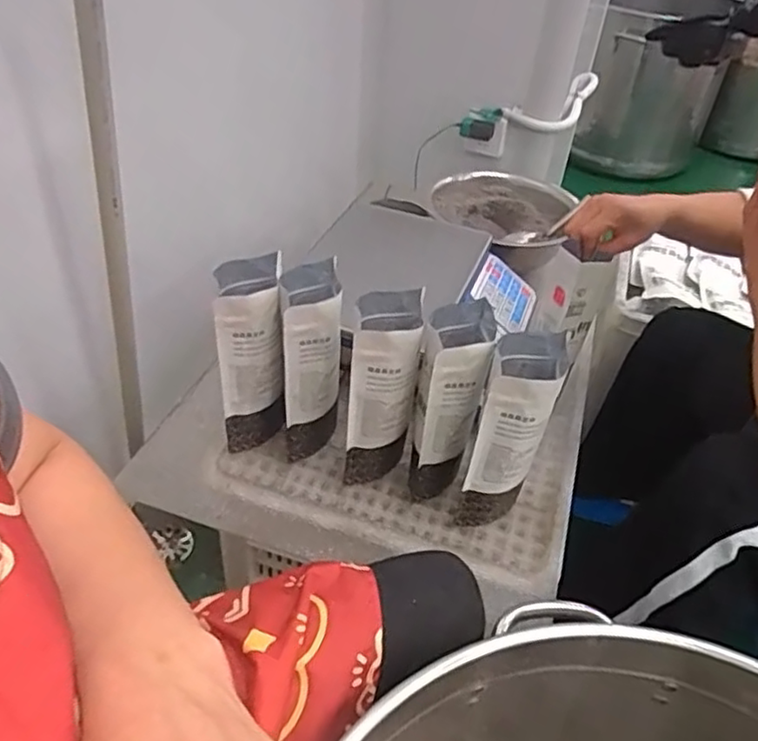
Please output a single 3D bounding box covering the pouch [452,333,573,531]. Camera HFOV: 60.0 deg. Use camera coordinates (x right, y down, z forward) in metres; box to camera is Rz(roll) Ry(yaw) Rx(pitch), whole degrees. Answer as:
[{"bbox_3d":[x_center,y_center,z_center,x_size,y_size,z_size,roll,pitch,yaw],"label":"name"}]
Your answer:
[{"bbox_3d":[0.135,0.066,0.680,0.068,0.216,0.096,15,44,10],"label":"pouch"}]

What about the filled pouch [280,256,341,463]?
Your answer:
[{"bbox_3d":[-0.076,-0.003,0.735,0.060,0.222,0.099,0,43,-6],"label":"filled pouch"}]

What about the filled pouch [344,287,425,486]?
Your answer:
[{"bbox_3d":[0.002,0.027,0.714,0.066,0.225,0.089,5,43,0],"label":"filled pouch"}]

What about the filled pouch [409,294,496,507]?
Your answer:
[{"bbox_3d":[0.076,0.031,0.697,0.072,0.204,0.100,10,43,5],"label":"filled pouch"}]

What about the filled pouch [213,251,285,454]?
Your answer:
[{"bbox_3d":[-0.139,-0.011,0.739,0.063,0.232,0.087,1,43,-5],"label":"filled pouch"}]

